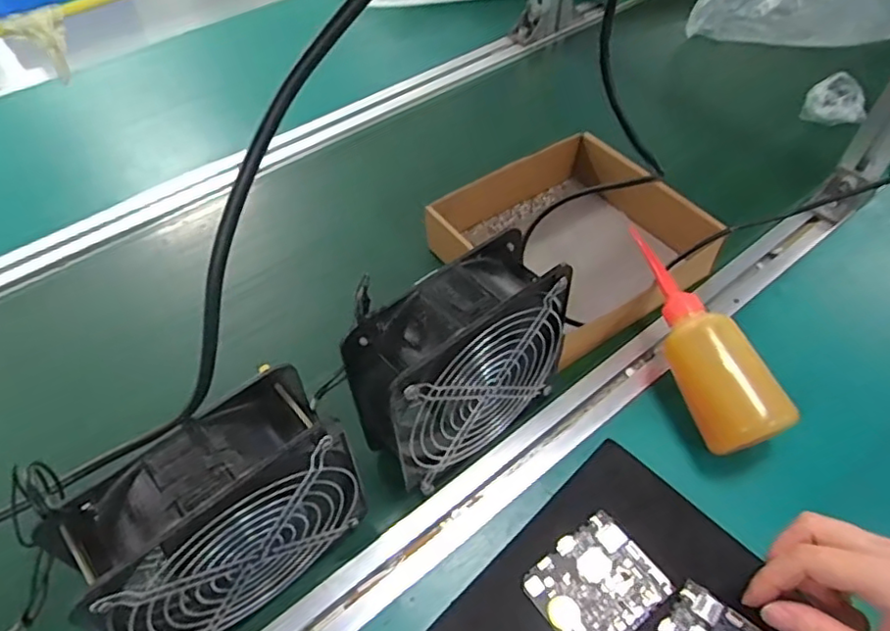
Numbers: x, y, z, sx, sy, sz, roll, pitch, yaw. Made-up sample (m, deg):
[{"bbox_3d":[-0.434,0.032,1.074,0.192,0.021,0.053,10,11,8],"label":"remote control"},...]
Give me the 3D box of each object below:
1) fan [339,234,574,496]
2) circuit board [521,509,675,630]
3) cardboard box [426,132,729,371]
[{"bbox_3d":[0.013,0.035,0.425,0.150,0.151,0.071,-29,57,-20],"label":"fan"},{"bbox_3d":[0.098,0.174,0.398,0.079,0.005,0.065,-31,58,-21],"label":"circuit board"},{"bbox_3d":[0.118,-0.071,0.564,0.201,0.067,0.204,-29,57,-20],"label":"cardboard box"}]

